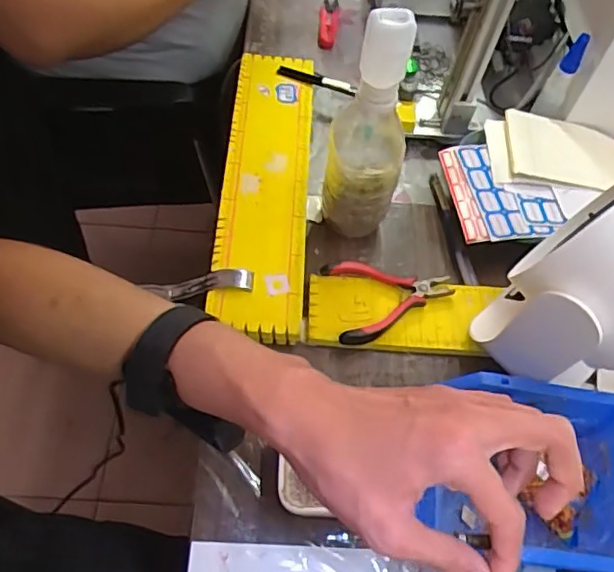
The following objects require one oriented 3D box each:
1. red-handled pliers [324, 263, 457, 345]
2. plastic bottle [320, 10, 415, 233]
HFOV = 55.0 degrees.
[{"bbox_3d":[0.078,0.009,0.529,0.114,0.013,0.078,-7,58,-12],"label":"red-handled pliers"},{"bbox_3d":[0.053,-0.128,0.508,0.062,0.231,0.063,7,58,-2],"label":"plastic bottle"}]

